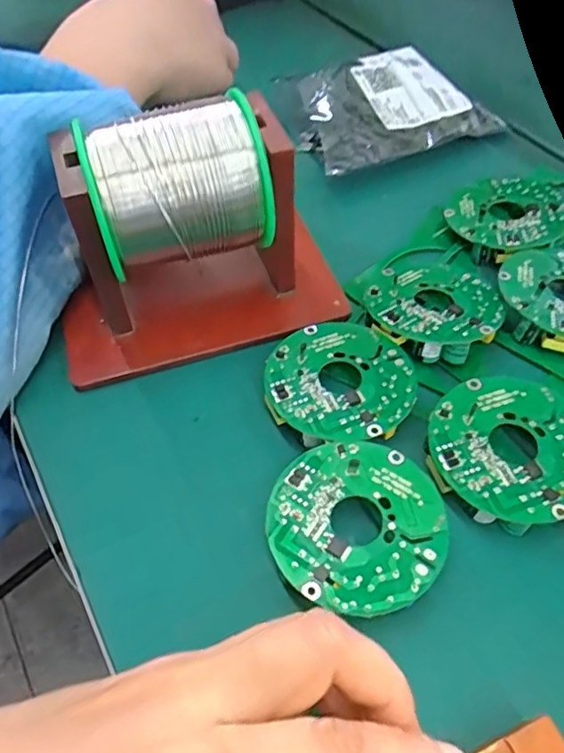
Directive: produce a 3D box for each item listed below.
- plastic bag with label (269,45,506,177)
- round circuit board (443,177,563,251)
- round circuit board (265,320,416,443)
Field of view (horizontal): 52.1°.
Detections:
[{"bbox_3d":[0.070,-0.181,0.384,0.128,0.031,0.100,-14,54,-8],"label":"plastic bag with label"},{"bbox_3d":[0.123,-0.088,0.319,0.061,0.015,0.058,-1,53,1],"label":"round circuit board"},{"bbox_3d":[0.027,0.003,0.258,0.064,0.013,0.061,-1,53,1],"label":"round circuit board"}]

